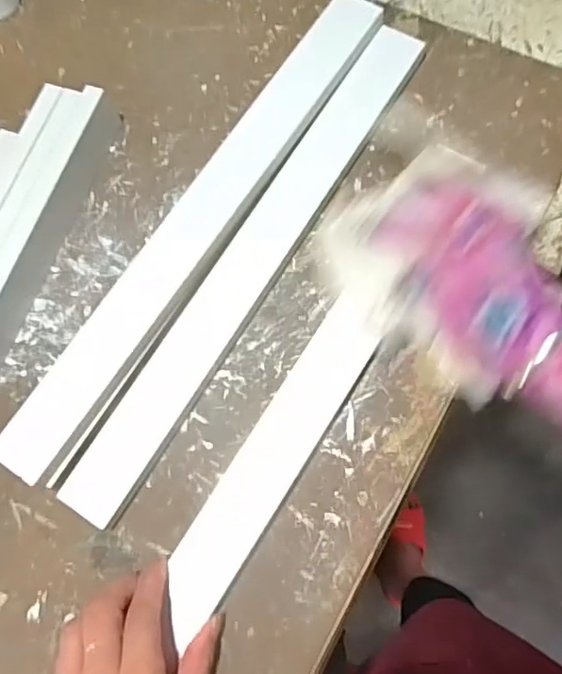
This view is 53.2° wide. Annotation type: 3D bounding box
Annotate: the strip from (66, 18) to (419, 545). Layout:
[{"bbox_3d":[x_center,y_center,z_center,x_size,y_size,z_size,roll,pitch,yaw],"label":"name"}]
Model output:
[{"bbox_3d":[-0.018,-0.060,0.415,0.045,0.020,0.422,31,78,11],"label":"strip"}]

